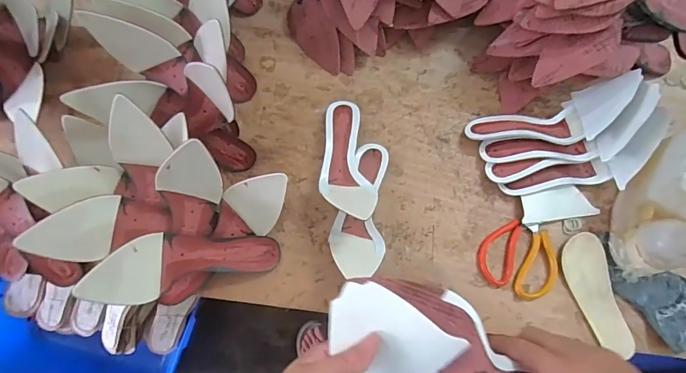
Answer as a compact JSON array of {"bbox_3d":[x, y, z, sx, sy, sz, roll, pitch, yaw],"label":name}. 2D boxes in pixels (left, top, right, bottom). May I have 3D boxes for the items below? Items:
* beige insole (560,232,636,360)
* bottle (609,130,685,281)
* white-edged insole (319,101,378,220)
[{"bbox_3d":[0.380,0.162,0.602,0.065,0.020,0.184,-14,77,-3],"label":"beige insole"},{"bbox_3d":[0.474,0.020,0.567,0.111,0.157,0.195,41,80,9],"label":"bottle"},{"bbox_3d":[0.003,-0.039,0.618,0.081,0.057,0.237,-6,56,-1],"label":"white-edged insole"}]

